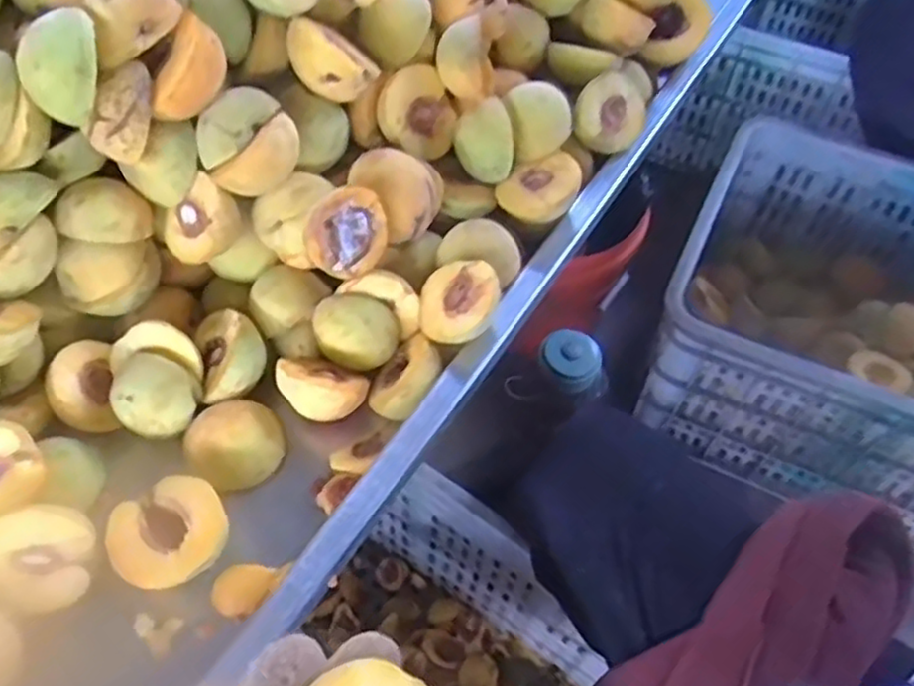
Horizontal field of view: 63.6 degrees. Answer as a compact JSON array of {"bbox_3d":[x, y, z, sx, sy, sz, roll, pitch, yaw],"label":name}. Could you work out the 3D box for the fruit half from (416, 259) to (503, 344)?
[{"bbox_3d":[0.006,-0.027,0.524,0.063,0.030,0.058,-3,70,35],"label":"fruit half"}]

